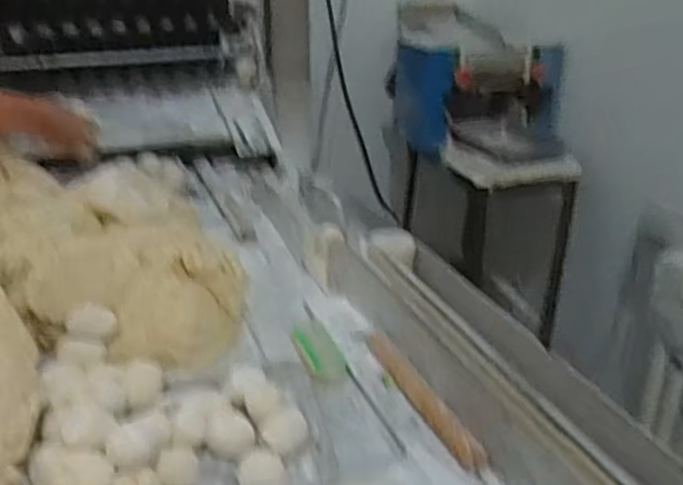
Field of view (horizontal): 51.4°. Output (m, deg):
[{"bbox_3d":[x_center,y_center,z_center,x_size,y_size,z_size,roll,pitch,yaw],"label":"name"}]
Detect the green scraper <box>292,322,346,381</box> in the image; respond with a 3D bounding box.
[{"bbox_3d":[-0.039,0.161,1.089,0.053,0.023,0.147,-8,25,-17],"label":"green scraper"}]

